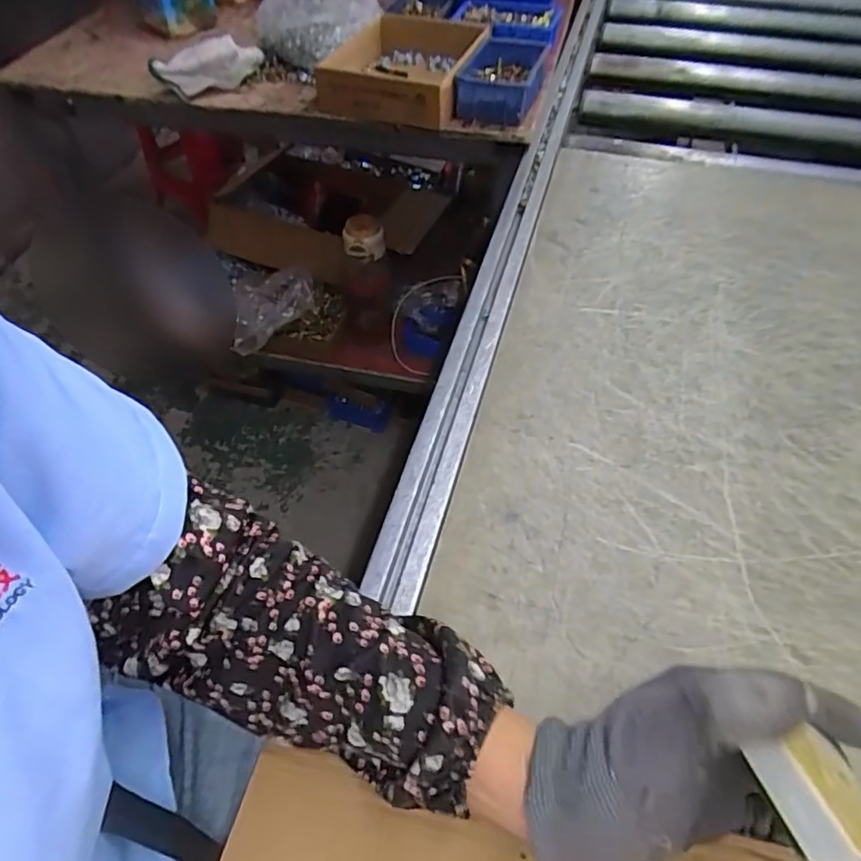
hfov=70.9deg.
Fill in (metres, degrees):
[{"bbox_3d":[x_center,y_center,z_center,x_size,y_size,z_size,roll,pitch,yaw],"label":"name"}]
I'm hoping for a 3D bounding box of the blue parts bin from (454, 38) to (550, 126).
[{"bbox_3d":[0.092,-0.462,0.800,0.103,0.052,0.153,10,52,8],"label":"blue parts bin"}]

